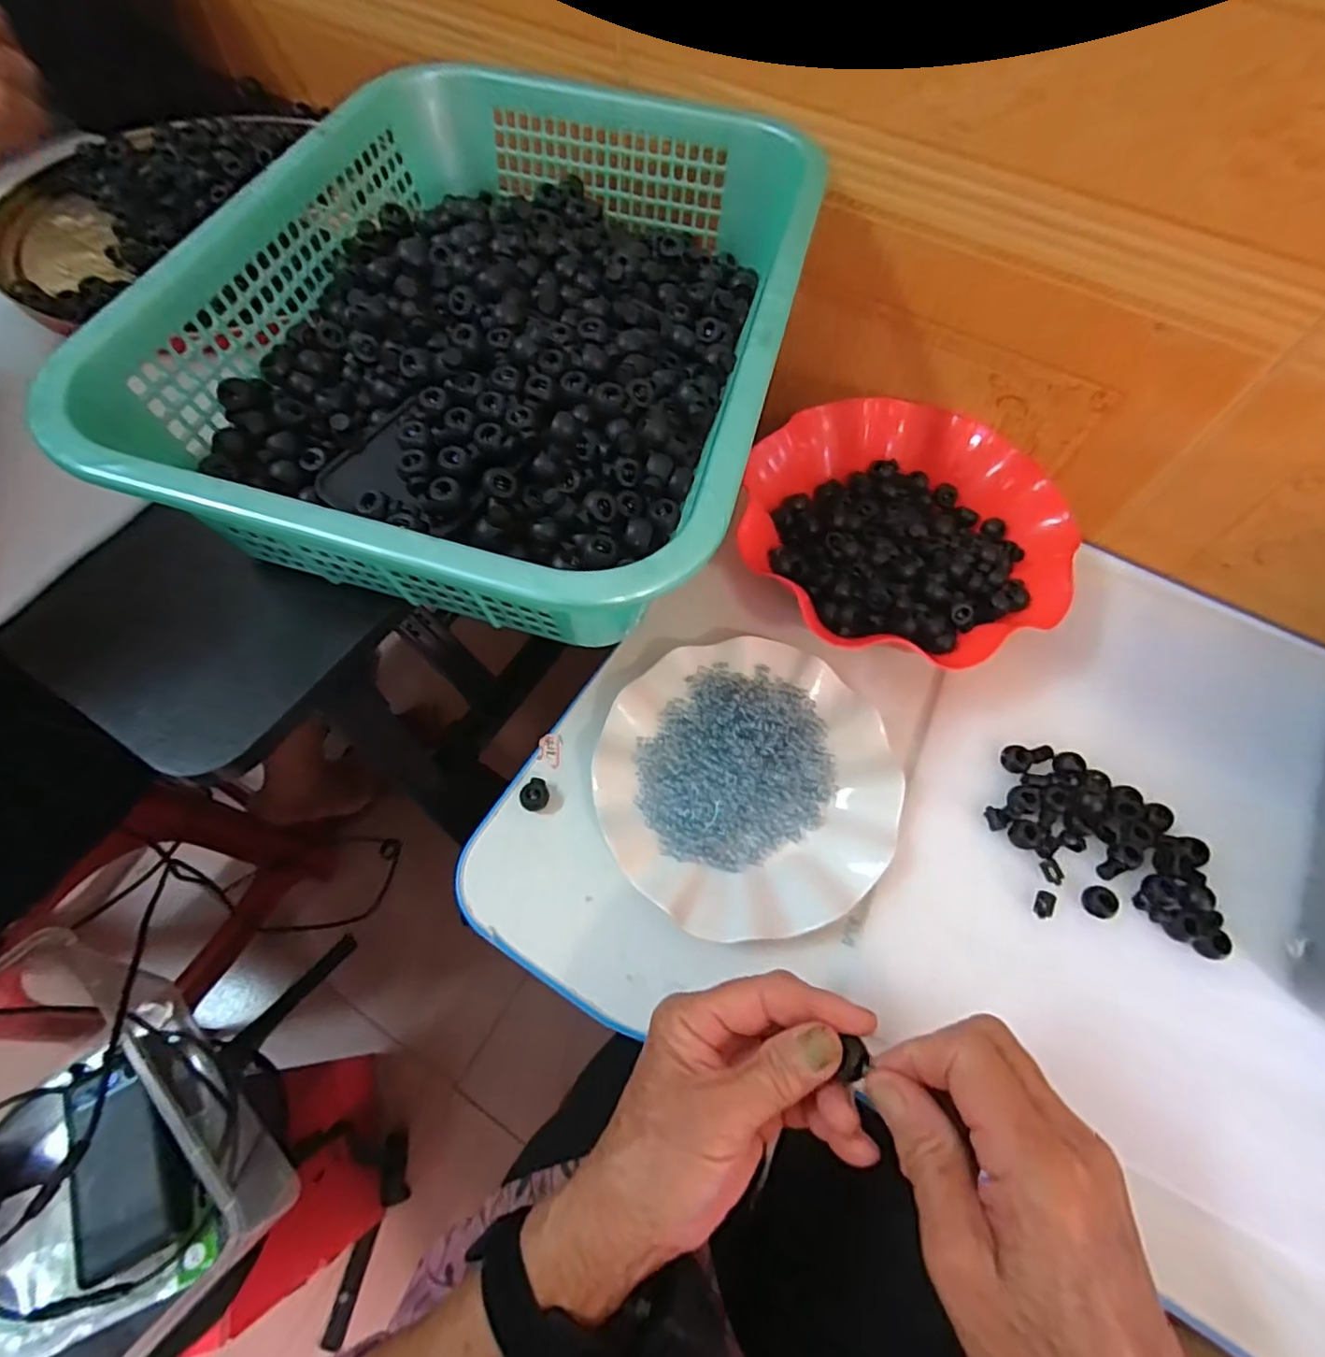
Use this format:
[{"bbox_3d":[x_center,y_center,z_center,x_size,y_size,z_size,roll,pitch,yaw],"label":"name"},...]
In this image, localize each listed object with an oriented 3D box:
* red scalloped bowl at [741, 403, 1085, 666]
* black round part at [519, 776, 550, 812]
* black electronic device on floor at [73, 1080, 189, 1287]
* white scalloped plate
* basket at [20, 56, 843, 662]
[{"bbox_3d":[0.169,-0.104,0.456,0.226,0.045,0.216,1,63,-2],"label":"red scalloped bowl"},{"bbox_3d":[-0.080,0.073,0.393,0.019,0.010,0.019,1,63,-2],"label":"black round part"},{"bbox_3d":[-0.439,0.402,0.513,0.072,0.023,0.136,-8,85,-1],"label":"black electronic device on floor"},{"bbox_3d":[0.051,0.063,0.391,0.175,0.027,0.177,1,63,-2],"label":"white scalloped plate"},{"bbox_3d":[-0.082,-0.195,0.363,0.290,0.096,0.372,14,63,5],"label":"basket"}]

